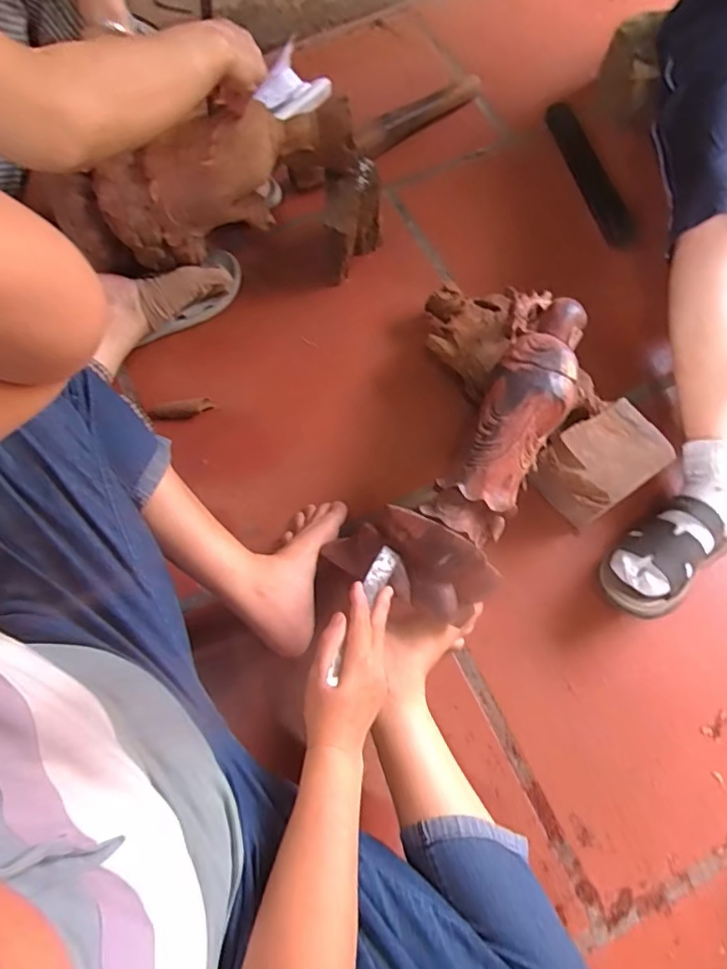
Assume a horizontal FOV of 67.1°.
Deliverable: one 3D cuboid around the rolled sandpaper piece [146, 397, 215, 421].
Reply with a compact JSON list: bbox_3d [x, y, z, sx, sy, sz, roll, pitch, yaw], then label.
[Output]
[{"bbox_3d":[-0.263,-0.106,0.794,0.092,0.022,0.025,-8,70,0],"label":"rolled sandpaper piece"}]

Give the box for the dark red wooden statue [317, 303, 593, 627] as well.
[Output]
[{"bbox_3d":[0.135,-0.034,0.641,0.166,0.116,0.403,32,85,13],"label":"dark red wooden statue"}]

